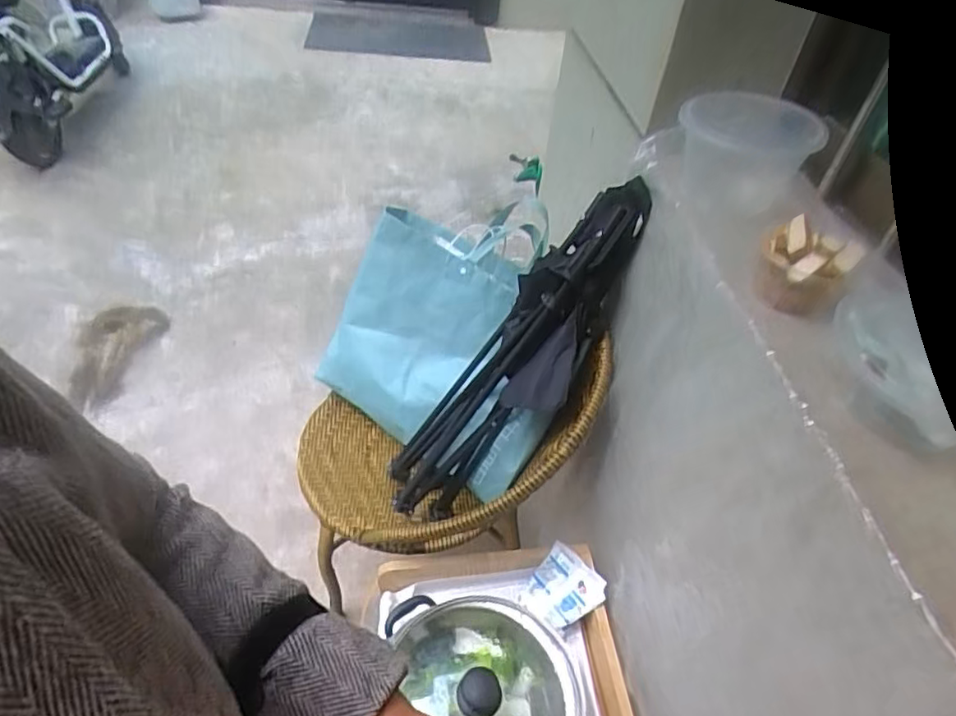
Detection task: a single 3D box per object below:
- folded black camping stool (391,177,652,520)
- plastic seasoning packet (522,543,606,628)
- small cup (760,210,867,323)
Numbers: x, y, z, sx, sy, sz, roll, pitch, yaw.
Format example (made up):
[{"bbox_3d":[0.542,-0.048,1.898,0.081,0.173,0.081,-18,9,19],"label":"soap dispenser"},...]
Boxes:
[{"bbox_3d":[0.073,0.014,1.007,0.107,0.660,0.189,12,33,-44],"label":"folded black camping stool"},{"bbox_3d":[0.137,0.370,0.976,0.105,0.016,0.108,35,84,29],"label":"plastic seasoning packet"},{"bbox_3d":[0.328,-0.093,0.621,0.076,0.072,0.090,-22,52,-27],"label":"small cup"}]

